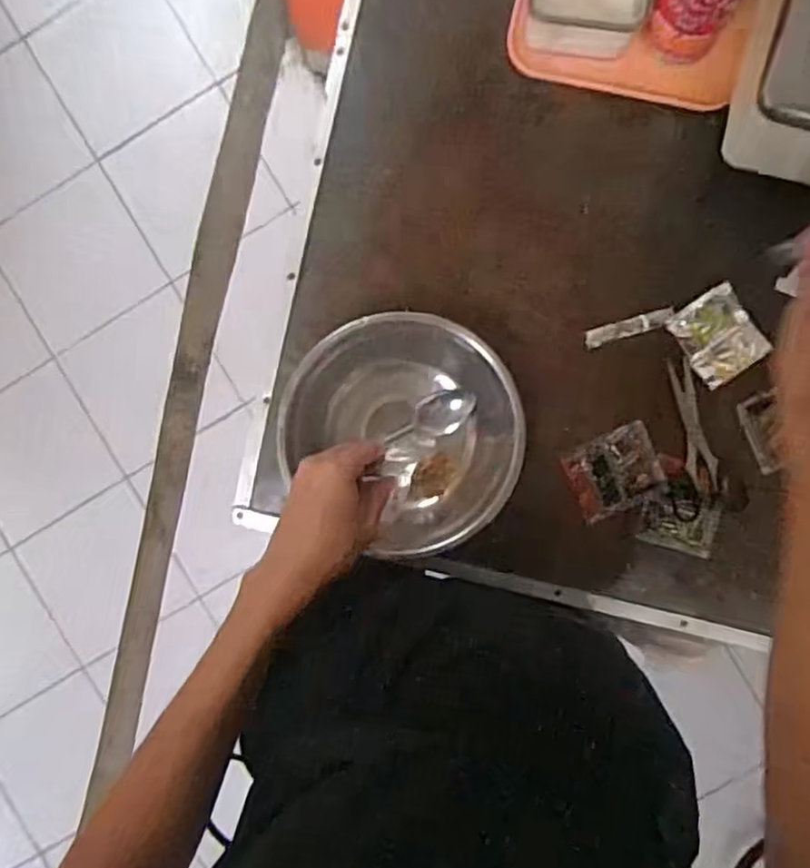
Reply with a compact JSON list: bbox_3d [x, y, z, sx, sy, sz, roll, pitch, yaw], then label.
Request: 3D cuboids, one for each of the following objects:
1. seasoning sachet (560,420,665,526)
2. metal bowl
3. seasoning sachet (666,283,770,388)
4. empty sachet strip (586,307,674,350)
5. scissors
[{"bbox_3d":[0.202,0.036,0.686,0.086,0.004,0.069,-27,91,1],"label":"seasoning sachet"},{"bbox_3d":[0.002,-0.008,0.659,0.210,0.081,0.190,42,92,-1],"label":"metal bowl"},{"bbox_3d":[0.298,-0.092,0.680,0.069,0.005,0.079,-34,91,2],"label":"seasoning sachet"},{"bbox_3d":[0.214,-0.101,0.679,0.086,0.004,0.016,-16,83,0],"label":"empty sachet strip"},{"bbox_3d":[0.279,0.005,0.681,0.067,0.006,0.150,-11,92,1],"label":"scissors"}]

